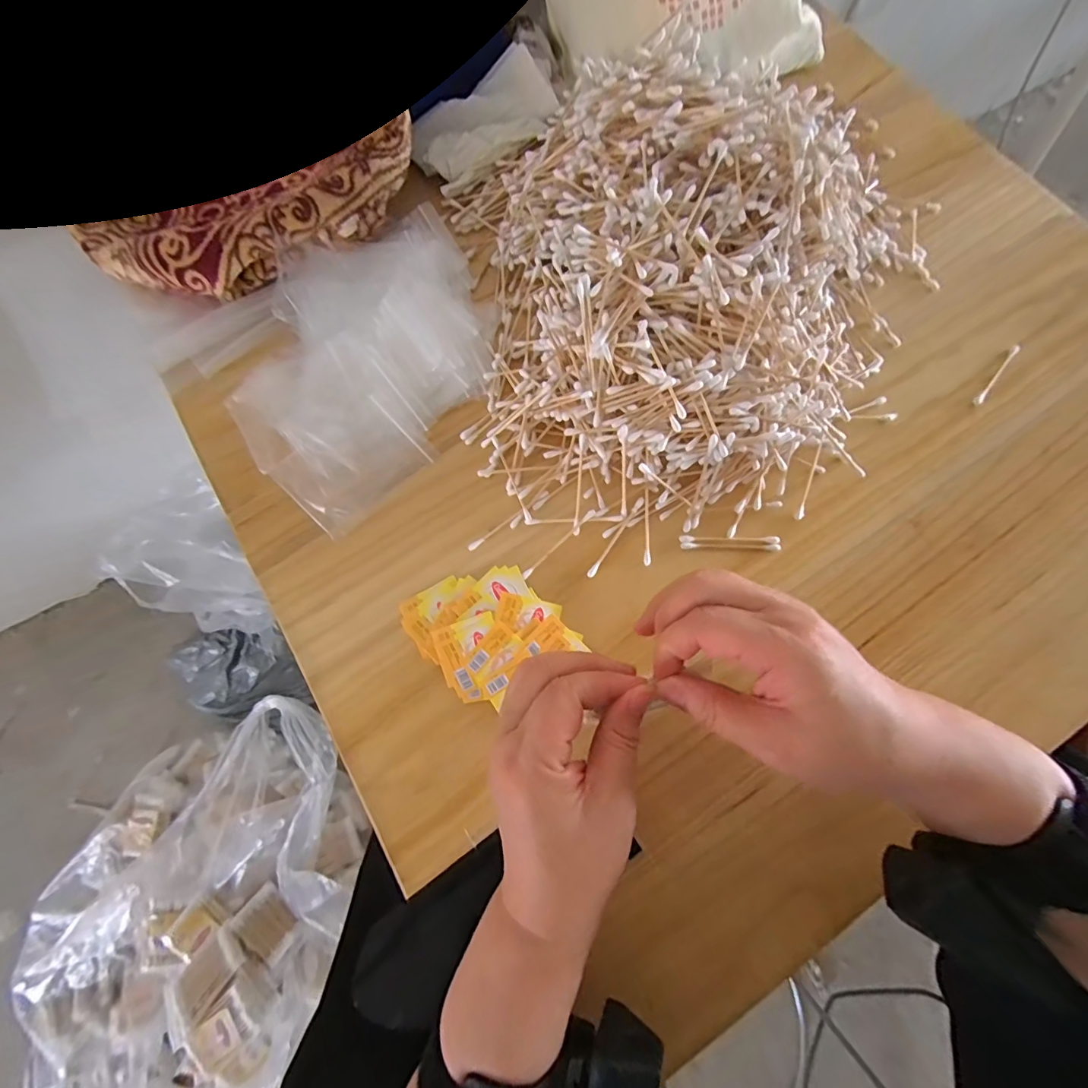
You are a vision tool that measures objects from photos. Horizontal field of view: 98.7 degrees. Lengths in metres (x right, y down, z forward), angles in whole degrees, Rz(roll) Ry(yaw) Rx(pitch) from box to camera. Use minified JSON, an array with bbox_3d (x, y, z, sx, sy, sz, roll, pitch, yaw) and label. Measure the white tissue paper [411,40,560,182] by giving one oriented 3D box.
[{"bbox_3d":[-0.056,-0.390,0.425,0.142,0.029,0.074,-37,79,-10],"label":"white tissue paper"}]

